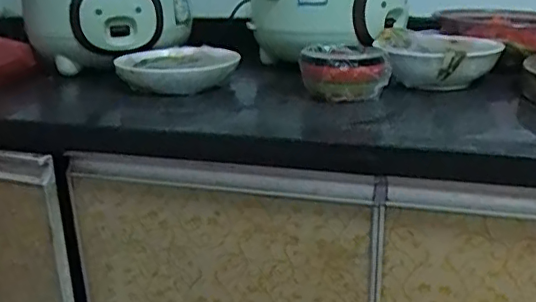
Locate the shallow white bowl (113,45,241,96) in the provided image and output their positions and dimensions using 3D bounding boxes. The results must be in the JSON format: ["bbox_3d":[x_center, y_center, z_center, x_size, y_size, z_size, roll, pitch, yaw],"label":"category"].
[{"bbox_3d":[-0.133,-0.123,0.838,0.158,0.045,0.158,-3,17,1],"label":"shallow white bowl"}]

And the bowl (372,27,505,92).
[{"bbox_3d":[0.238,-0.129,0.790,0.155,0.070,0.149,0,20,5],"label":"bowl"}]

